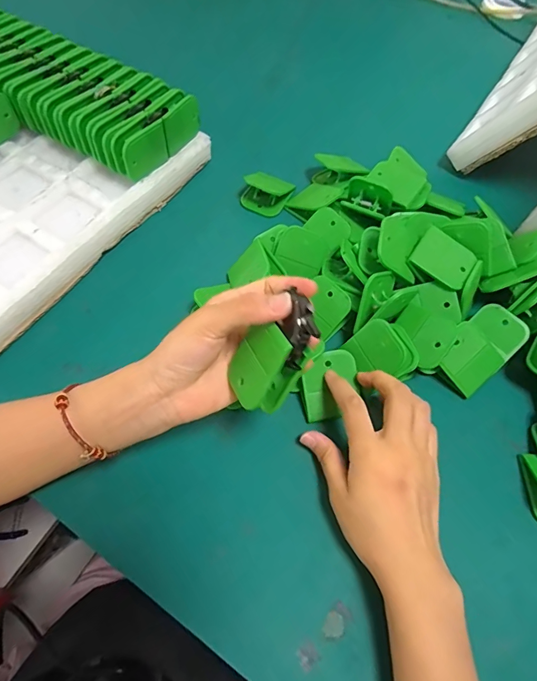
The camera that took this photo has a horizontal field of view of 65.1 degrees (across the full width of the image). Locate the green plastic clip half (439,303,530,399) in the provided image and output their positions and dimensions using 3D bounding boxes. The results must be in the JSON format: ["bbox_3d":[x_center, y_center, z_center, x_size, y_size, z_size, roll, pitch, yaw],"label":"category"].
[{"bbox_3d":[0.190,0.004,0.373,0.080,0.033,0.047,-36,68,-20],"label":"green plastic clip half"}]

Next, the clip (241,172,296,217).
[{"bbox_3d":[-0.002,-0.165,0.467,0.054,0.030,0.039,16,62,7],"label":"clip"}]

